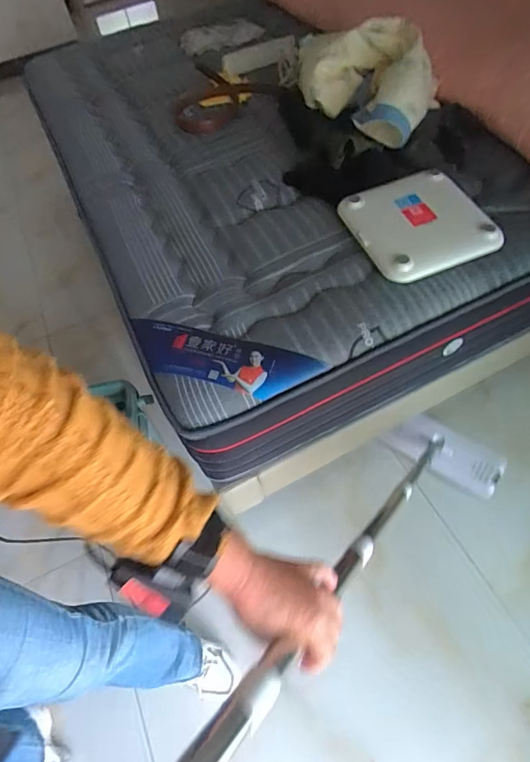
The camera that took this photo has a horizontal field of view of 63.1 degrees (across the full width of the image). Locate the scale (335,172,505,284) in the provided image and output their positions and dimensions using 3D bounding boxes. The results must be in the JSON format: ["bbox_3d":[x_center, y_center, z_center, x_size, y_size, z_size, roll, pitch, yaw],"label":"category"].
[{"bbox_3d":[0.293,-0.310,0.829,0.238,0.028,0.244,-21,69,-5],"label":"scale"}]

